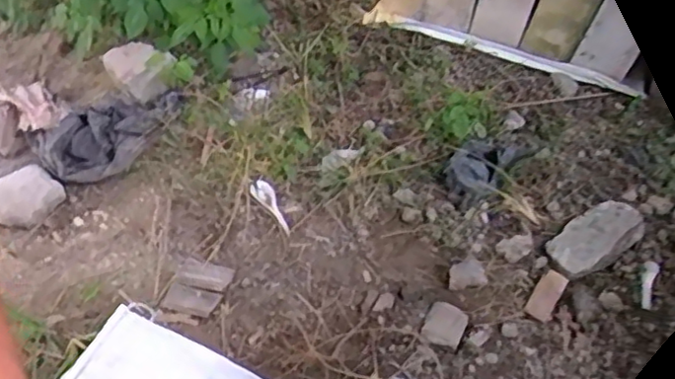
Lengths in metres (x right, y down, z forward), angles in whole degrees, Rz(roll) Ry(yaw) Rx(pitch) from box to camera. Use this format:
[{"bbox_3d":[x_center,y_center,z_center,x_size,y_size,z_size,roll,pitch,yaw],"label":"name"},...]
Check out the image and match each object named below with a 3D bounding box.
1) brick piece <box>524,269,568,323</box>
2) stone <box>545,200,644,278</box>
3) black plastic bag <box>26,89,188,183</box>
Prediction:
[{"bbox_3d":[0.293,0.148,0.894,0.033,0.013,0.087,24,44,26],"label":"brick piece"},{"bbox_3d":[0.383,0.071,0.948,0.155,0.041,0.083,-28,47,-32],"label":"stone"},{"bbox_3d":[-0.377,-0.100,1.057,0.153,0.031,0.225,37,67,20],"label":"black plastic bag"}]

